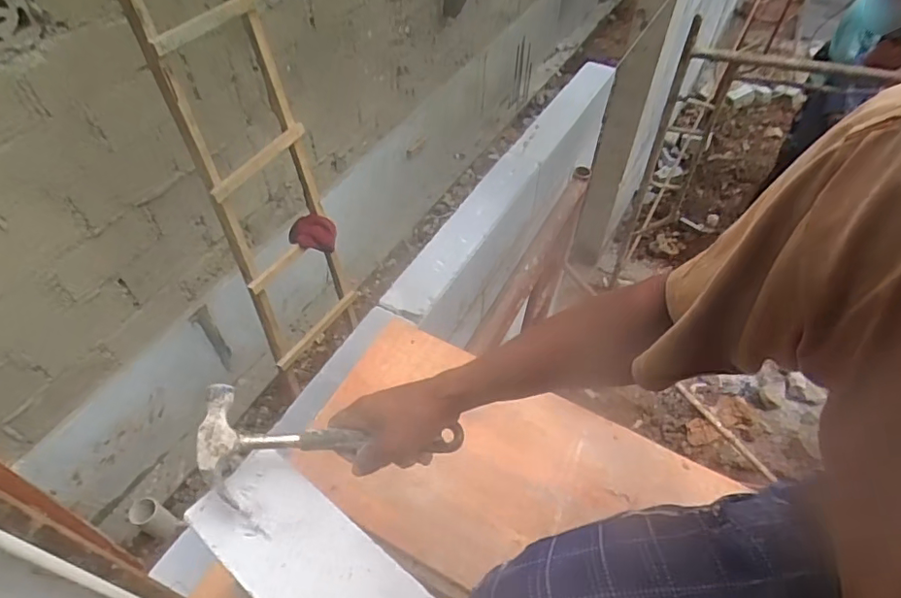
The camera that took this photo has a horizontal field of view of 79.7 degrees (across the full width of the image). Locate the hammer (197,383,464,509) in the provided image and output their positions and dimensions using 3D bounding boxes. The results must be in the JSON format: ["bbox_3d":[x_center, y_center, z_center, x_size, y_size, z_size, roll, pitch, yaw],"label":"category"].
[{"bbox_3d":[-0.115,0.145,0.530,0.252,0.035,0.095,6,50,-7],"label":"hammer"}]

